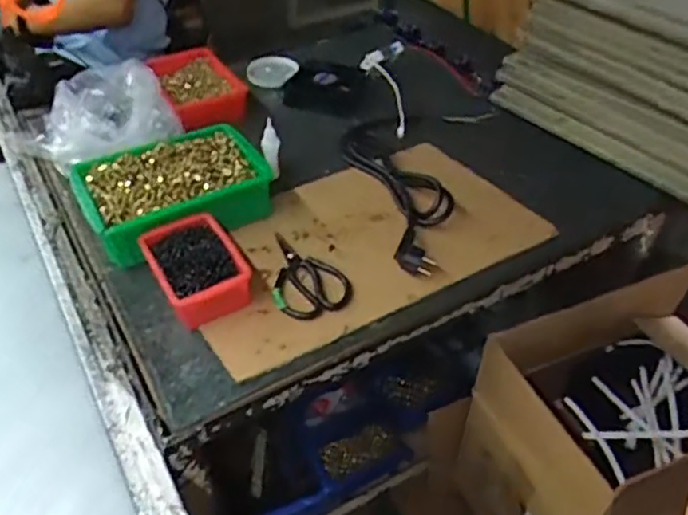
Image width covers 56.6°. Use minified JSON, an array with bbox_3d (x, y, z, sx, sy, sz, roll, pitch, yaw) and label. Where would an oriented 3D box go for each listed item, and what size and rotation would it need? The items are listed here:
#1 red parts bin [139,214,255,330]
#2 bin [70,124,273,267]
[{"bbox_3d":[-0.183,0.015,0.795,0.108,0.048,0.149,-22,48,-23],"label":"red parts bin"},{"bbox_3d":[-0.244,-0.099,0.926,0.254,0.070,0.200,-22,48,-23],"label":"bin"}]

